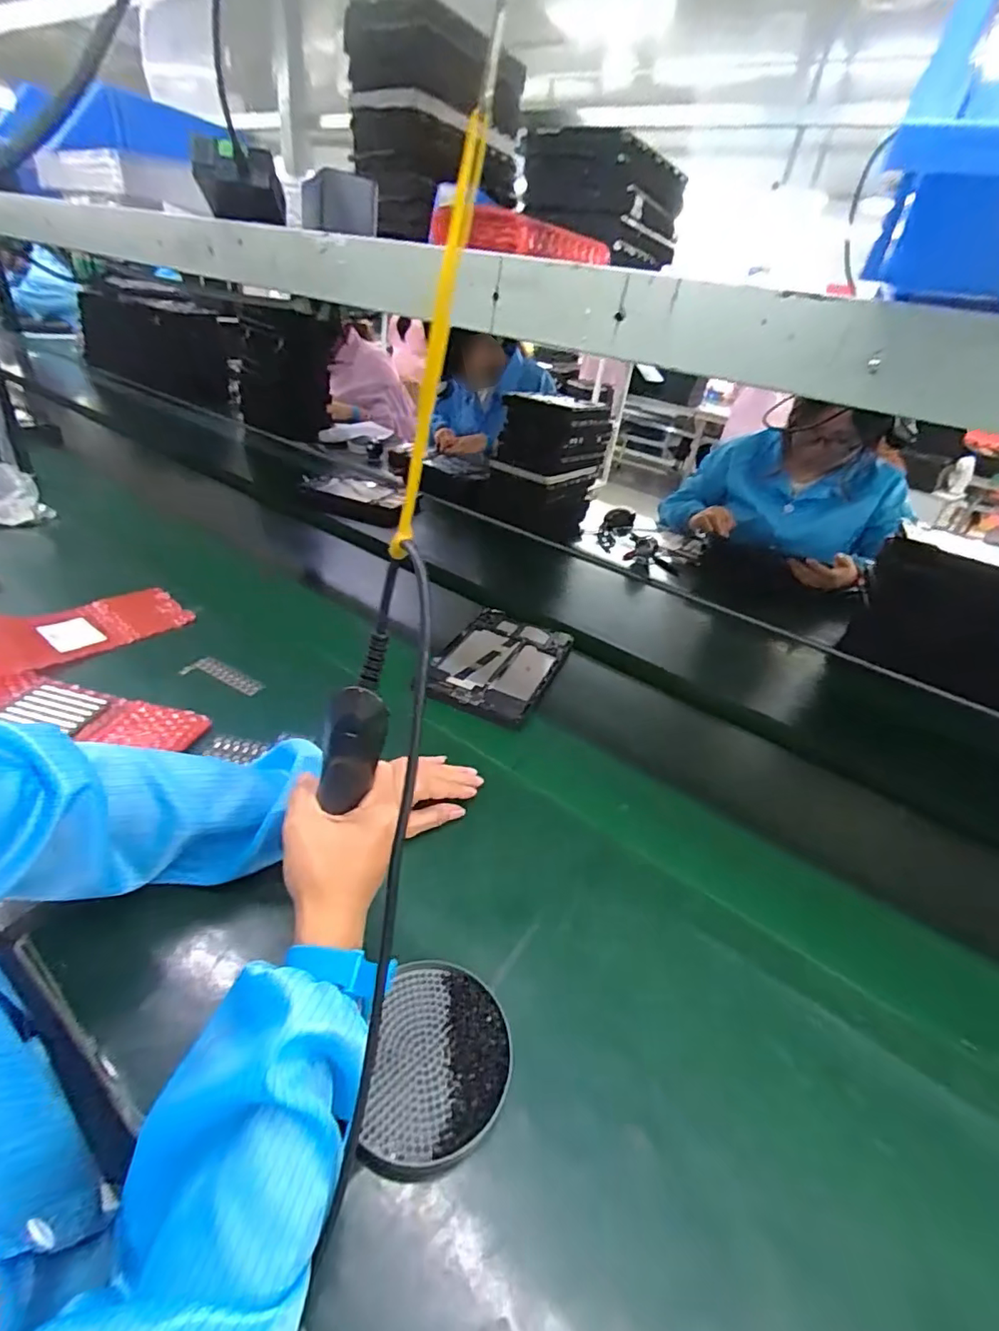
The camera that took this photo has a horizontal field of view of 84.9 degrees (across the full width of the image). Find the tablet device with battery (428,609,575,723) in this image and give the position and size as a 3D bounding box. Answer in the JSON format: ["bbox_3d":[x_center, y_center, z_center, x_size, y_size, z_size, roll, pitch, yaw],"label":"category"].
[{"bbox_3d":[0.004,-0.009,0.761,0.149,0.010,0.230,18,35,12],"label":"tablet device with battery"}]

